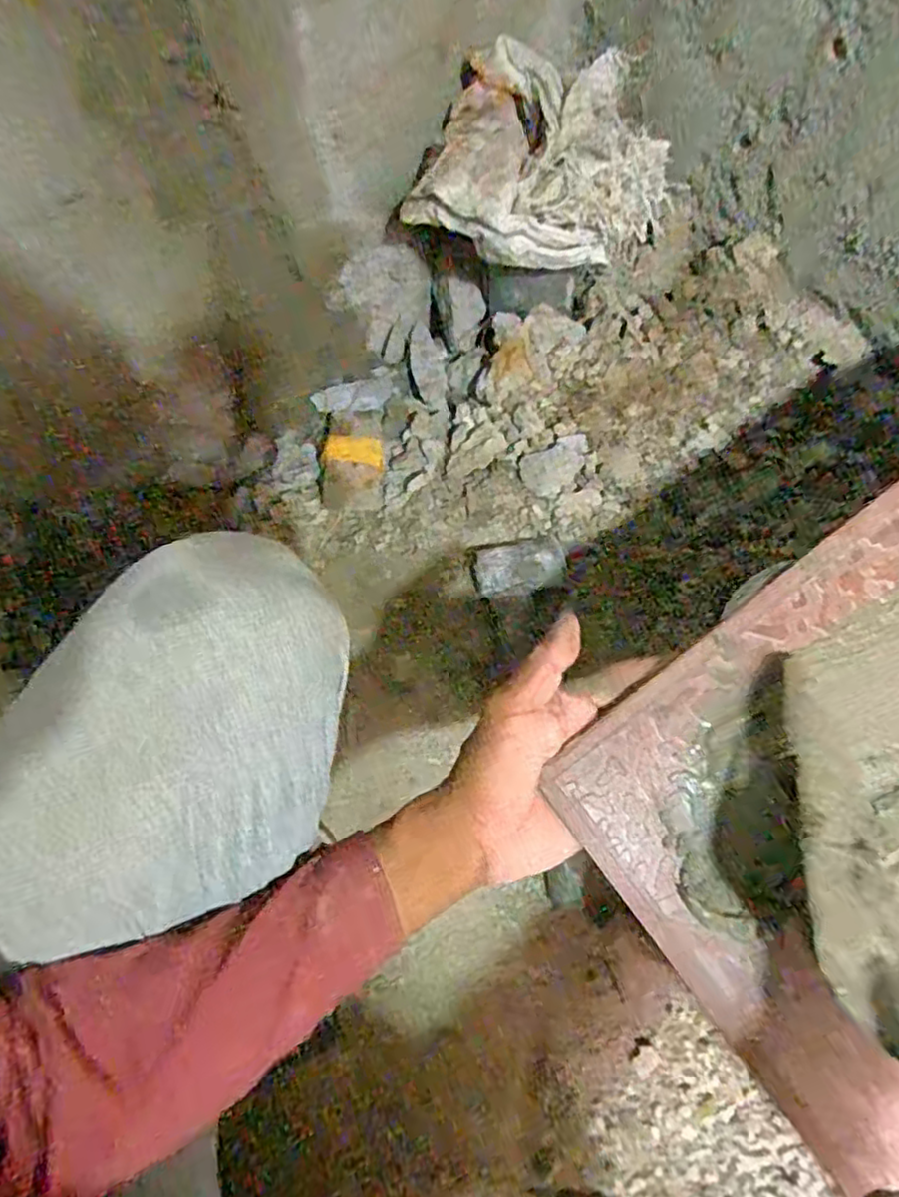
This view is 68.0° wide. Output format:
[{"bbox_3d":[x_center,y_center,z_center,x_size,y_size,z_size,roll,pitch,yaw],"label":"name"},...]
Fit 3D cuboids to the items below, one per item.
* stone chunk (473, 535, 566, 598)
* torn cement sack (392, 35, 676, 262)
[{"bbox_3d":[0.064,-0.029,0.611,0.079,0.027,0.048,-12,76,-2],"label":"stone chunk"},{"bbox_3d":[0.080,-0.349,0.545,0.197,0.075,0.142,25,77,7],"label":"torn cement sack"}]

